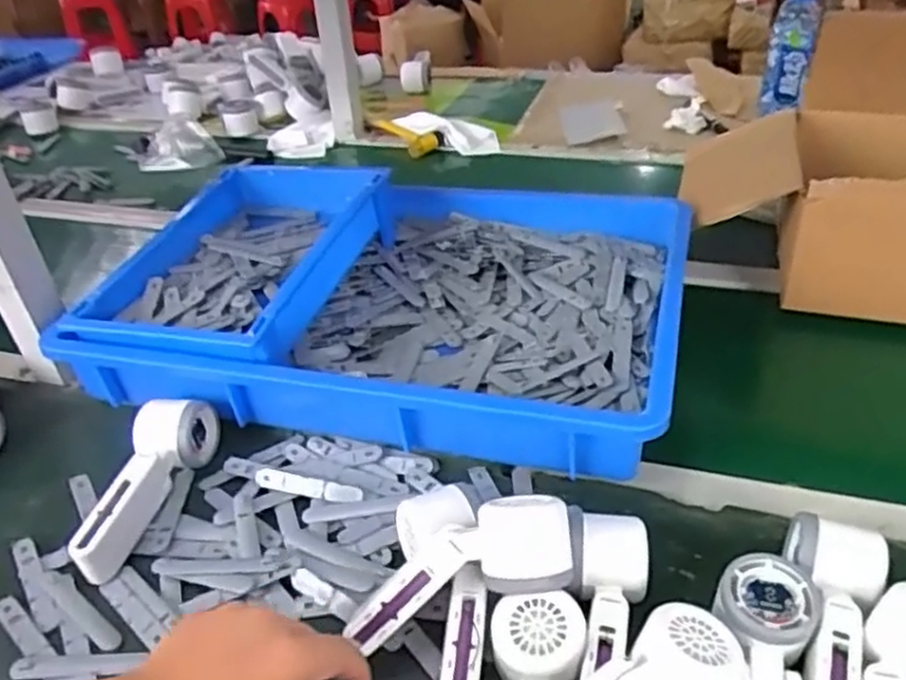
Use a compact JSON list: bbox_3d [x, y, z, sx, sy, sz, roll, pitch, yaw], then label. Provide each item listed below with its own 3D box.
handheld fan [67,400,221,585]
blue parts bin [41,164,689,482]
[{"bbox_3d":[-0.253,0.118,0.618,0.057,0.050,0.166,2,36,9],"label":"handheld fan"},{"bbox_3d":[-0.060,-0.048,0.766,0.554,0.107,0.390,6,37,14],"label":"blue parts bin"}]

